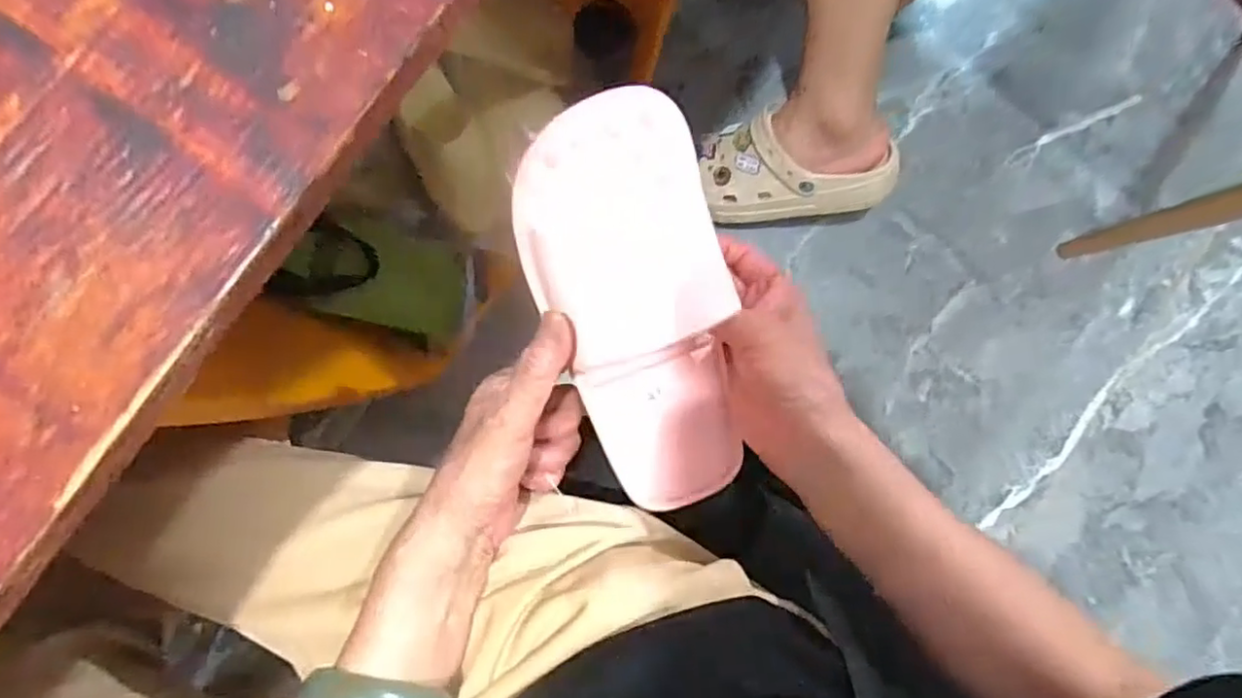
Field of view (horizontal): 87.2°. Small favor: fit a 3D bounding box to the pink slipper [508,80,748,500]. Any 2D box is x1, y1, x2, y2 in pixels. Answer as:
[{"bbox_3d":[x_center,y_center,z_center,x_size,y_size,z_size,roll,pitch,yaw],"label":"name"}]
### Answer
[{"bbox_3d":[0.011,-0.007,0.338,0.087,0.046,0.226,-17,122,-4],"label":"pink slipper"}]

